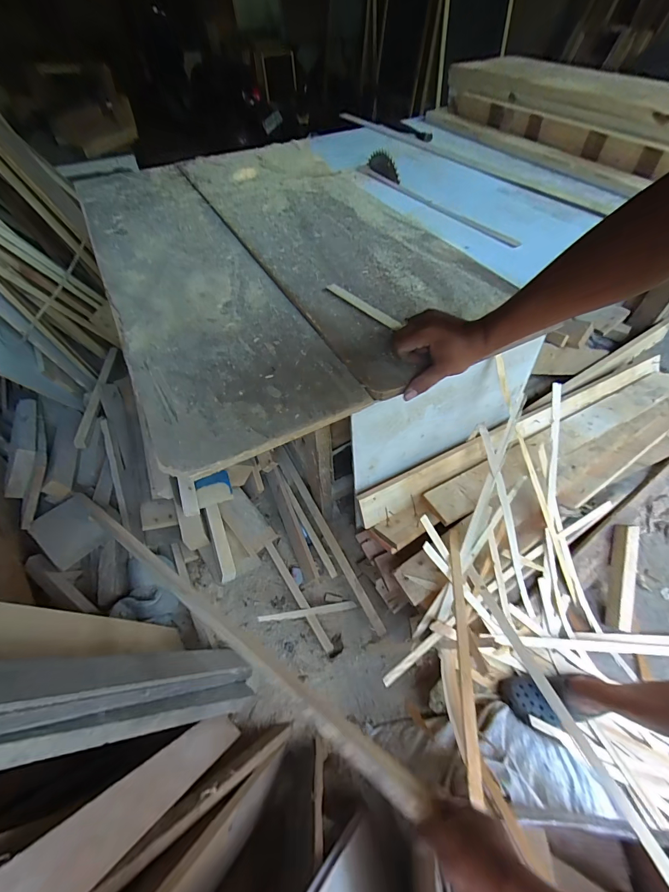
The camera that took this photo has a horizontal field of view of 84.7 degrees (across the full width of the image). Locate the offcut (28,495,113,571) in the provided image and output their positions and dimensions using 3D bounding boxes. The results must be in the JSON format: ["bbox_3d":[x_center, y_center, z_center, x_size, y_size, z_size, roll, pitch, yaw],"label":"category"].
[{"bbox_3d":[-0.788,0.257,1.088,0.144,0.014,0.176,-42,88,-23],"label":"offcut"}]

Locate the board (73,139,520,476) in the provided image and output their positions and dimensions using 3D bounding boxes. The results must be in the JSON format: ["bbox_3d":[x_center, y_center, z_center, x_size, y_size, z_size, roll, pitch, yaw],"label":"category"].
[{"bbox_3d":[-0.149,-0.436,0.756,0.618,0.028,1.035,-25,55,-14],"label":"board"}]

